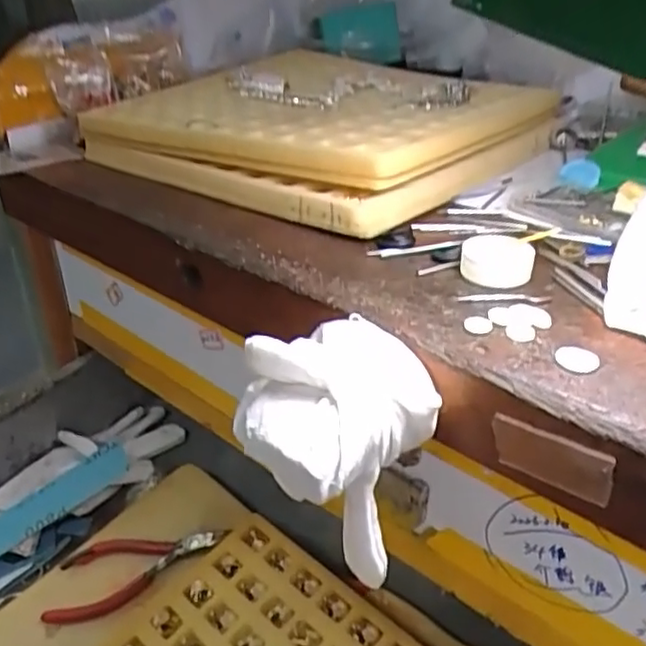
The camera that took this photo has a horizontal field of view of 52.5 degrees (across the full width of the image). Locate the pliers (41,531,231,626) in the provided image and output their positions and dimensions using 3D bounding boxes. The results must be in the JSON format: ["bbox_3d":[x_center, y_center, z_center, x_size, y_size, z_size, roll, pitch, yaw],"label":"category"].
[{"bbox_3d":[-0.127,0.172,0.452,0.123,0.008,0.054,-11,42,2],"label":"pliers"}]

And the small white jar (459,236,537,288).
[{"bbox_3d":[0.079,-0.029,0.299,0.032,0.016,0.025,10,32,17],"label":"small white jar"}]

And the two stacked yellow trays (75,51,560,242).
[{"bbox_3d":[0.005,-0.144,0.465,0.249,0.039,0.235,22,37,33],"label":"two stacked yellow trays"}]

